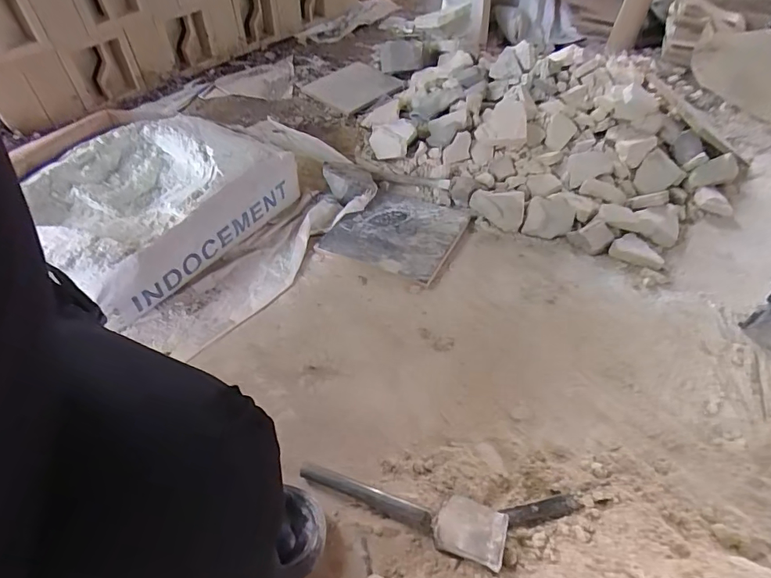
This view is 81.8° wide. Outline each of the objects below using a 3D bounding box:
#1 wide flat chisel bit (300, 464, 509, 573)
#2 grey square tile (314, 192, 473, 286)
[{"bbox_3d":[0.014,0.267,0.545,0.257,0.035,0.055,6,45,24],"label":"wide flat chisel bit"},{"bbox_3d":[0.024,-0.129,0.964,0.255,0.021,0.257,19,49,16],"label":"grey square tile"}]

